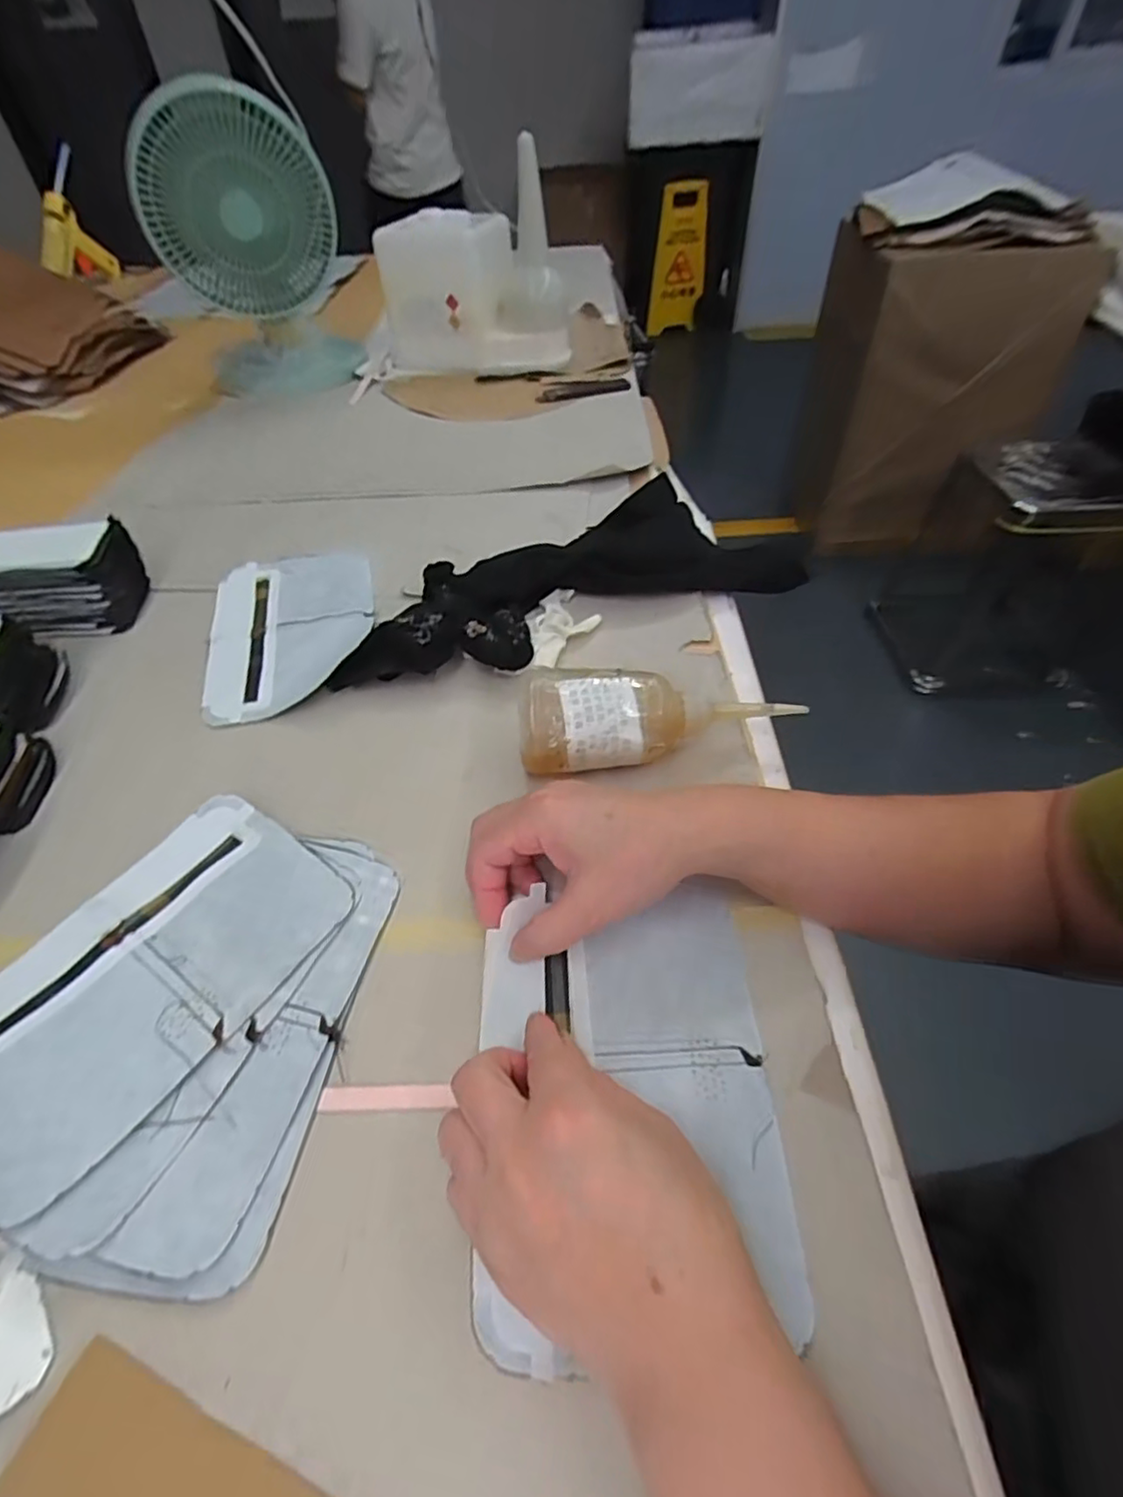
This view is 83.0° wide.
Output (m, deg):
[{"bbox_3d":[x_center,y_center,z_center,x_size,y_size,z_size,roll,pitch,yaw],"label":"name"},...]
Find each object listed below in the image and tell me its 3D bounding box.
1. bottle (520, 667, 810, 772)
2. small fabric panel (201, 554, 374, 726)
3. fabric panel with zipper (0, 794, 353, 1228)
[{"bbox_3d":[0.064,-0.015,0.395,0.177,0.060,0.055,0,49,2],"label":"bottle"},{"bbox_3d":[-0.219,-0.099,0.513,0.127,0.014,0.187,-11,52,-6],"label":"small fabric panel"},{"bbox_3d":[-0.215,0.115,0.326,0.121,0.009,0.194,28,53,22],"label":"fabric panel with zipper"}]

